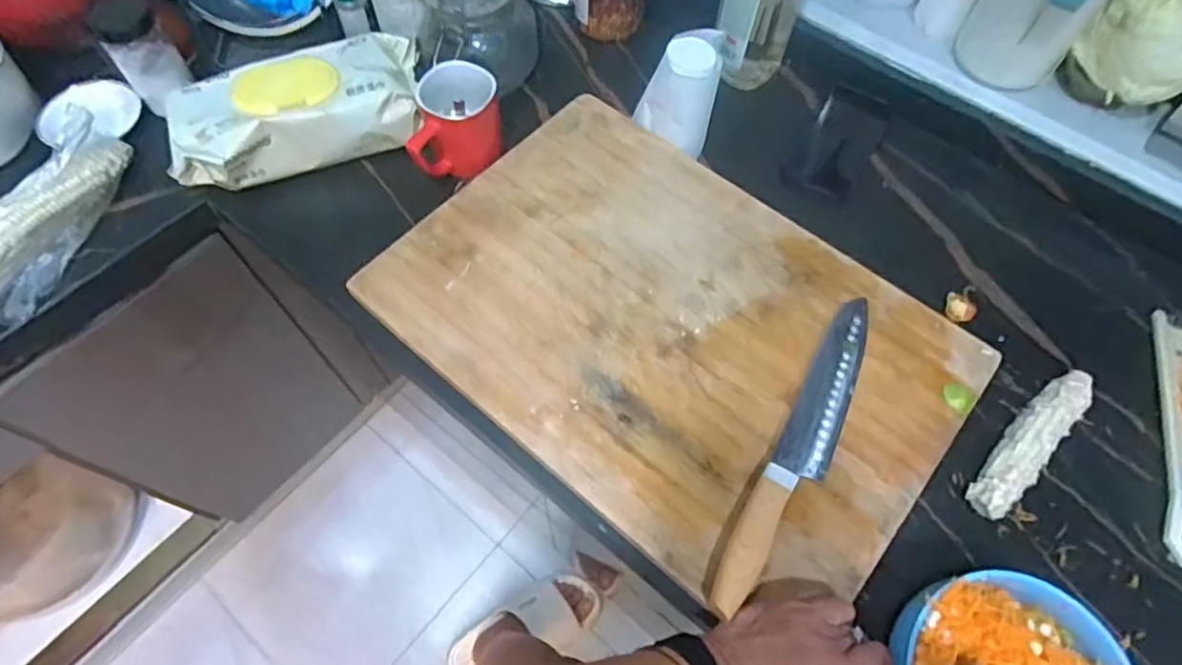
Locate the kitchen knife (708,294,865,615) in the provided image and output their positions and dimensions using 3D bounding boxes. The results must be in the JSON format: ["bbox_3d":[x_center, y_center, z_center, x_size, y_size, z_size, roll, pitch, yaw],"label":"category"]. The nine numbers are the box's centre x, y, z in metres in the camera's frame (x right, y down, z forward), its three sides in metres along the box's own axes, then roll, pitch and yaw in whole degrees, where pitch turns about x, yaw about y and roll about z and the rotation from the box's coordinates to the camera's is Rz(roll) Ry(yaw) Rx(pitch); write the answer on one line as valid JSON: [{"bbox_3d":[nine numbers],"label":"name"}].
[{"bbox_3d":[0.175,0.090,0.518,0.044,0.017,0.291,28,66,12],"label":"kitchen knife"}]

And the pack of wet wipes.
[{"bbox_3d":[-0.290,-0.226,0.640,0.238,0.068,0.107,-18,65,-10],"label":"pack of wet wipes"}]

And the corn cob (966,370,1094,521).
[{"bbox_3d":[0.367,0.091,0.536,0.035,0.027,0.167,42,69,18],"label":"corn cob"}]

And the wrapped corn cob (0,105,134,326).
[{"bbox_3d":[-0.513,-0.099,0.585,0.055,0.076,0.215,23,65,10],"label":"wrapped corn cob"}]

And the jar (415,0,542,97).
[{"bbox_3d":[-0.125,-0.326,0.677,0.100,0.115,0.118,25,65,11],"label":"jar"}]

